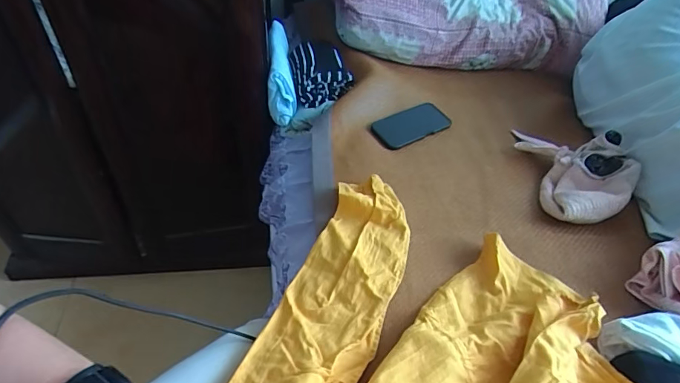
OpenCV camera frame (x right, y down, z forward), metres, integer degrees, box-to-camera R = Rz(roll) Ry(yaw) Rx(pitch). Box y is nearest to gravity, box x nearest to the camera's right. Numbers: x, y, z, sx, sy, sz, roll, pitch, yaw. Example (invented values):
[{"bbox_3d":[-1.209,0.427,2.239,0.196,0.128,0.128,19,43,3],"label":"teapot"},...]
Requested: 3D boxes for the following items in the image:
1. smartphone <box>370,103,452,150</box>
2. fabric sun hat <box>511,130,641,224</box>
[{"bbox_3d":[0.144,-0.141,0.913,0.171,0.010,0.085,-22,52,-24],"label":"smartphone"},{"bbox_3d":[0.444,-0.047,0.811,0.174,0.088,0.247,1,46,-4],"label":"fabric sun hat"}]

